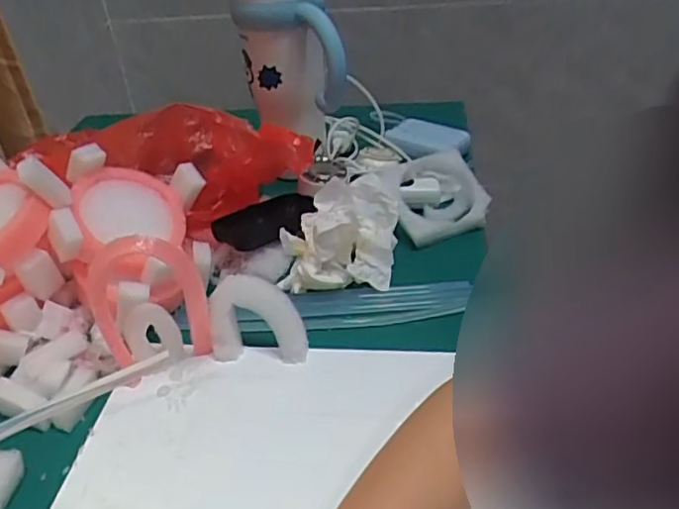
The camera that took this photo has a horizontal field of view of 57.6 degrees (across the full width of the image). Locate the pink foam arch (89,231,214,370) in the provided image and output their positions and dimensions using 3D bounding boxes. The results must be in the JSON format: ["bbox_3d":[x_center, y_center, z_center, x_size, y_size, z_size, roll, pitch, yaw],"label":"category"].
[{"bbox_3d":[-0.141,0.039,0.458,0.076,0.131,0.022,-13,36,-10],"label":"pink foam arch"}]

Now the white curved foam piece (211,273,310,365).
[{"bbox_3d":[-0.064,0.050,0.495,0.073,0.069,0.020,-1,15,2],"label":"white curved foam piece"}]

